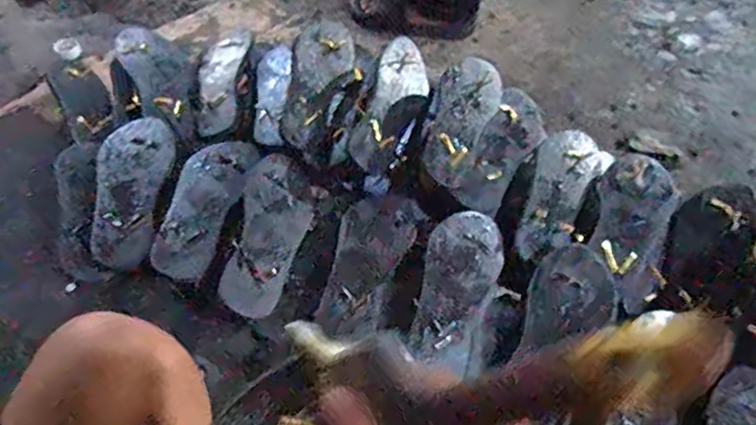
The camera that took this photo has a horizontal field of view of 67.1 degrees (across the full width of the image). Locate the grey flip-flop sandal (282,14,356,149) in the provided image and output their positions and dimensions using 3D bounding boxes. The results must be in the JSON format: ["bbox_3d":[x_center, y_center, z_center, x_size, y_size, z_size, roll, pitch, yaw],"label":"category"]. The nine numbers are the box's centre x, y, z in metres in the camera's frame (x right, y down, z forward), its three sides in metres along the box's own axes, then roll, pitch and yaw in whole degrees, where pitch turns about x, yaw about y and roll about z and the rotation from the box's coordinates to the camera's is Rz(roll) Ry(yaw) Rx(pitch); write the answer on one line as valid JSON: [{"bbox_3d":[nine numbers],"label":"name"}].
[{"bbox_3d":[-0.098,-0.200,0.865,0.080,0.053,0.225,14,68,7],"label":"grey flip-flop sandal"}]

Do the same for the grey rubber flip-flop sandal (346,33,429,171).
[{"bbox_3d":[0.022,-0.161,0.857,0.088,0.031,0.232,28,64,-19],"label":"grey rubber flip-flop sandal"}]

